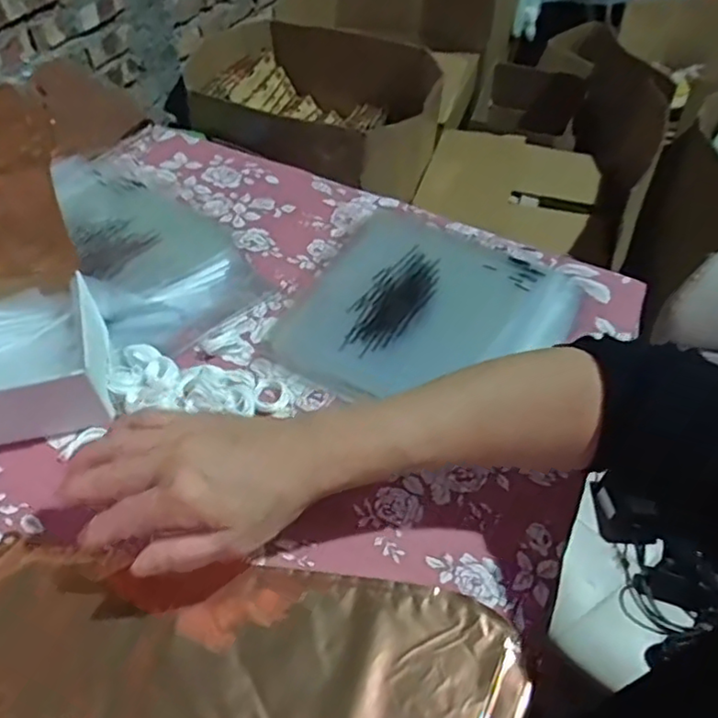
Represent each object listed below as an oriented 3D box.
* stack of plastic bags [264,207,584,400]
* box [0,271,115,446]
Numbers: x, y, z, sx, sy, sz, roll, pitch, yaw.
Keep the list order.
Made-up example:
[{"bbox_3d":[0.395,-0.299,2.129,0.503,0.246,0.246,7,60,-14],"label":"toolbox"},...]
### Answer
[{"bbox_3d":[0.061,-0.043,0.572,0.218,0.014,0.222,26,54,19],"label":"stack of plastic bags"},{"bbox_3d":[-0.246,0.009,0.465,0.122,0.082,0.091,-14,52,-13],"label":"box"}]

